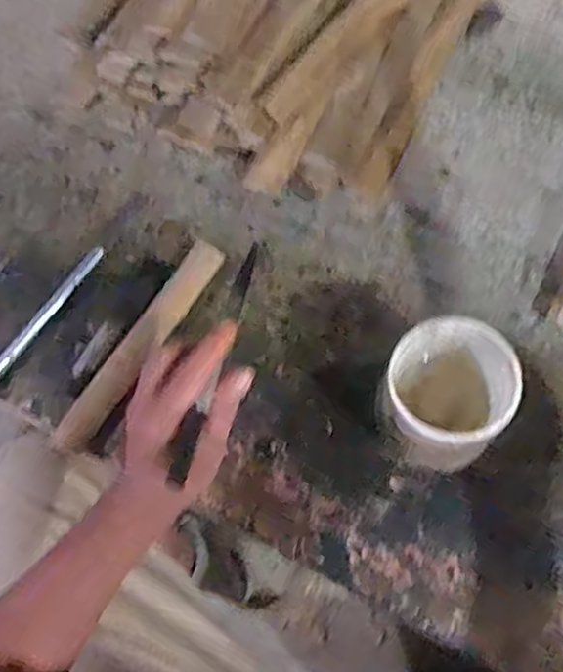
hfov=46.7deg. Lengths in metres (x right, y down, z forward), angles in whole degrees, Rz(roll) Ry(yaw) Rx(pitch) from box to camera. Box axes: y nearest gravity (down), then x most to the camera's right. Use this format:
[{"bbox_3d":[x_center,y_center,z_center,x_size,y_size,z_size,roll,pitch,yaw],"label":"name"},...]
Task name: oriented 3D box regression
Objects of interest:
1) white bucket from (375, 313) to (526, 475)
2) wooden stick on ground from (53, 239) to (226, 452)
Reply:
[{"bbox_3d":[0.129,0.049,0.537,0.092,0.122,0.098,-1,67,1],"label":"white bucket"},{"bbox_3d":[-0.131,0.006,0.615,0.034,0.011,0.230,29,71,13],"label":"wooden stick on ground"}]

